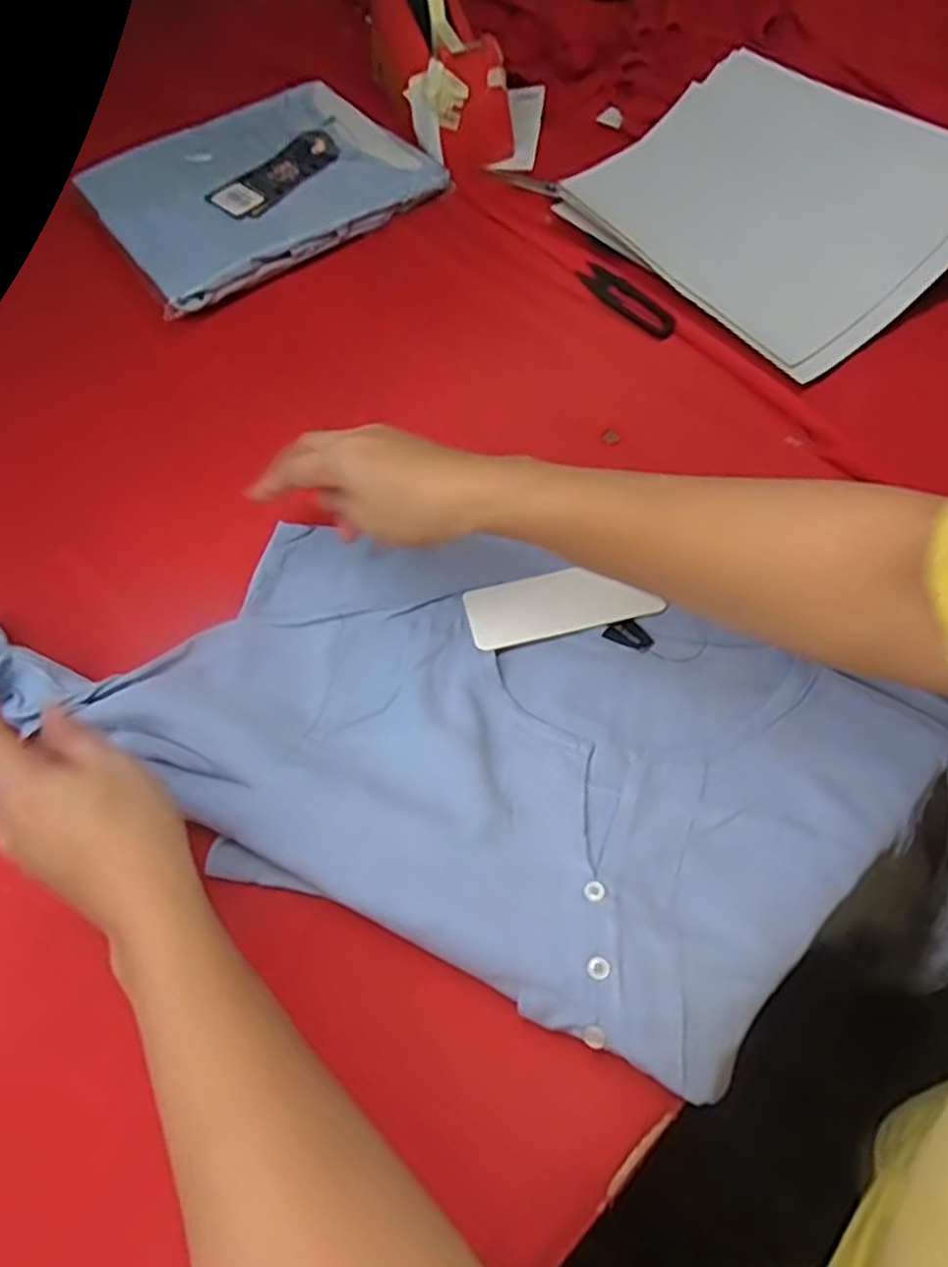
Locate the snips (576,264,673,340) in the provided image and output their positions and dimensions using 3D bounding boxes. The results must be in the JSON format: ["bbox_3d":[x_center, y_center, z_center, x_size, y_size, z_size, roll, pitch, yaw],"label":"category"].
[{"bbox_3d":[0.118,-0.263,0.591,0.024,0.010,0.099,-34,62,-12],"label":"snips"}]

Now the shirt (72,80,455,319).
[{"bbox_3d":[-0.189,-0.400,0.665,0.265,0.026,0.211,-35,62,-12],"label":"shirt"}]

